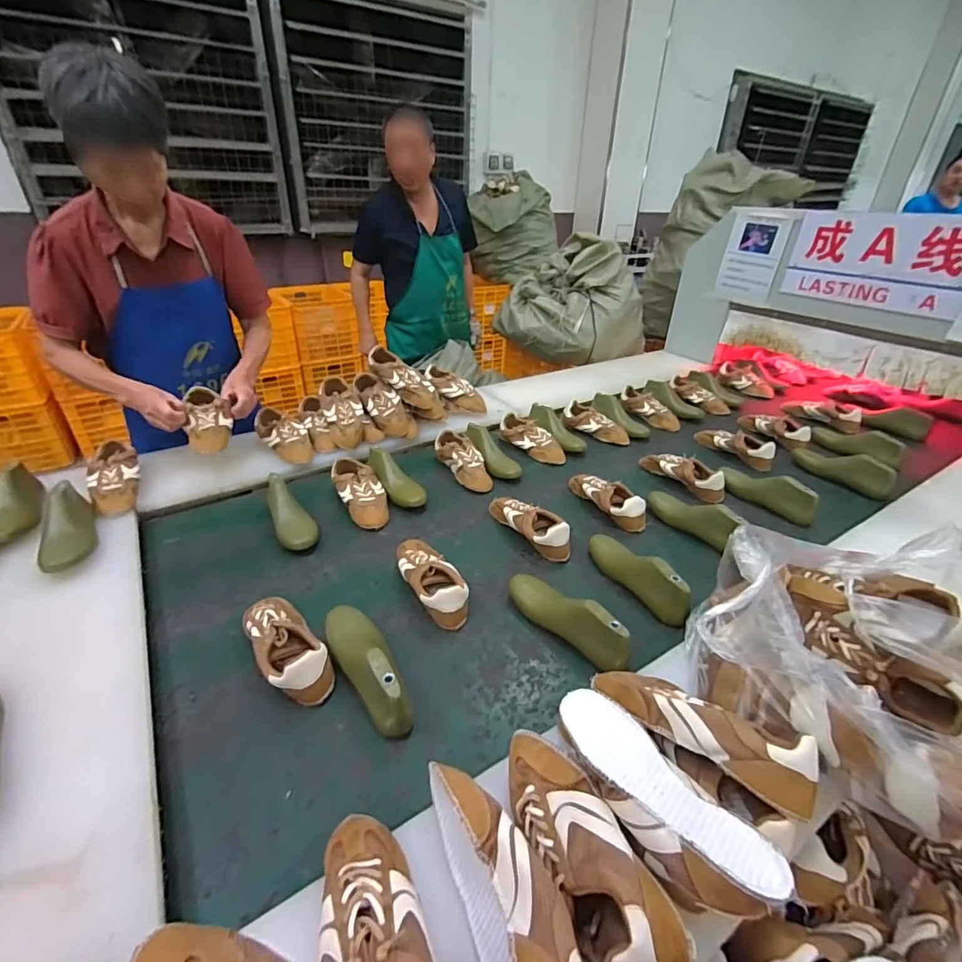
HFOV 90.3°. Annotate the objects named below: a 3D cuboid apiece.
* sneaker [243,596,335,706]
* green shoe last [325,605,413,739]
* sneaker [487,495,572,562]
[{"bbox_3d":[-0.297,0.249,0.729,0.088,0.071,0.200,-19,35,-31],"label":"sneaker"},{"bbox_3d":[-0.162,0.258,0.702,0.081,0.083,0.228,-17,34,-29],"label":"green shoe last"},{"bbox_3d":[0.093,0.088,1.018,0.075,0.075,0.236,-19,36,-32],"label":"sneaker"}]

